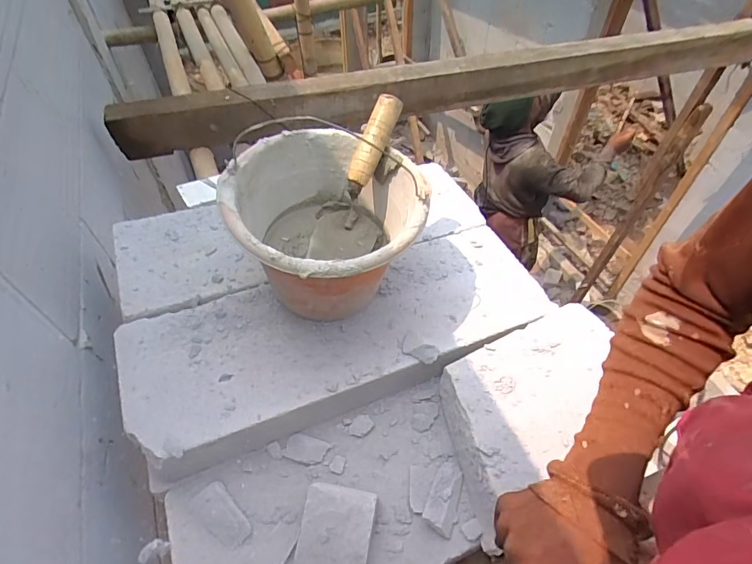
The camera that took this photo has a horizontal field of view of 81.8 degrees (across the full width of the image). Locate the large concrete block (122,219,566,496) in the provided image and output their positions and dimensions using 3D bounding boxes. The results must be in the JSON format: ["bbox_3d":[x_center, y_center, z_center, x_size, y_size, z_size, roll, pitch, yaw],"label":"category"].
[{"bbox_3d":[-0.035,0.066,0.614,0.565,0.092,0.207,-20,53,-15],"label":"large concrete block"}]

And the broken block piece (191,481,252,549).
[{"bbox_3d":[-0.175,0.265,0.489,0.041,0.012,0.074,-36,59,-25],"label":"broken block piece"}]

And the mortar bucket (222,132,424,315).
[{"bbox_3d":[-0.058,-0.058,0.575,0.225,0.191,0.242,-1,51,1],"label":"mortar bucket"}]

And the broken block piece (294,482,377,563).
[{"bbox_3d":[-0.042,0.274,0.466,0.075,0.047,0.098,7,51,7],"label":"broken block piece"}]

